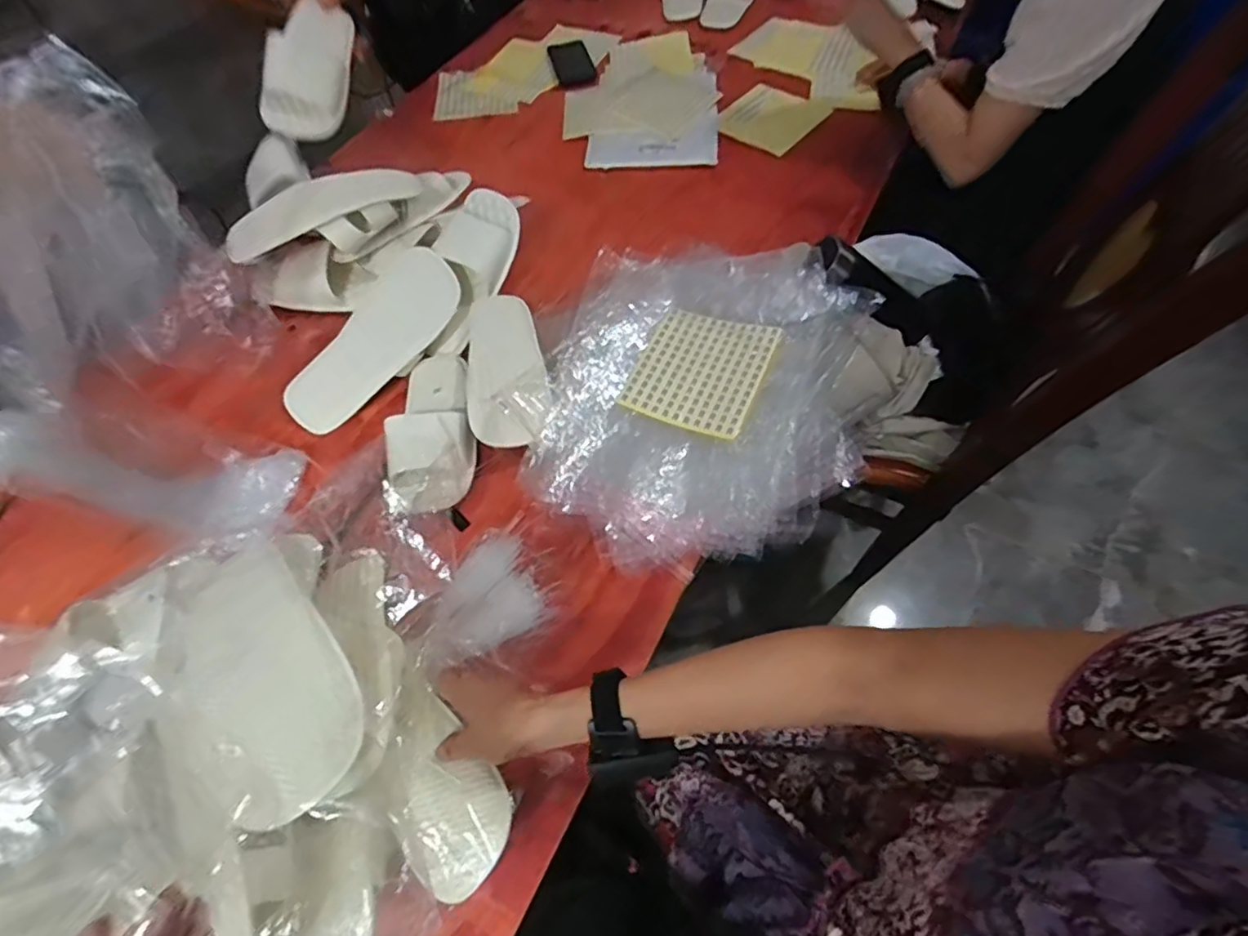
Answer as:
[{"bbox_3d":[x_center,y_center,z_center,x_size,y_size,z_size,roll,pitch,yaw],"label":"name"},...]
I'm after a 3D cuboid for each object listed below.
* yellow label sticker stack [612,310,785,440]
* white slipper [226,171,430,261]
[{"bbox_3d":[0.097,-0.125,0.769,0.157,0.014,0.170,19,65,22],"label":"yellow label sticker stack"},{"bbox_3d":[-0.401,-0.343,0.827,0.260,0.060,0.078,-27,59,-8],"label":"white slipper"}]

